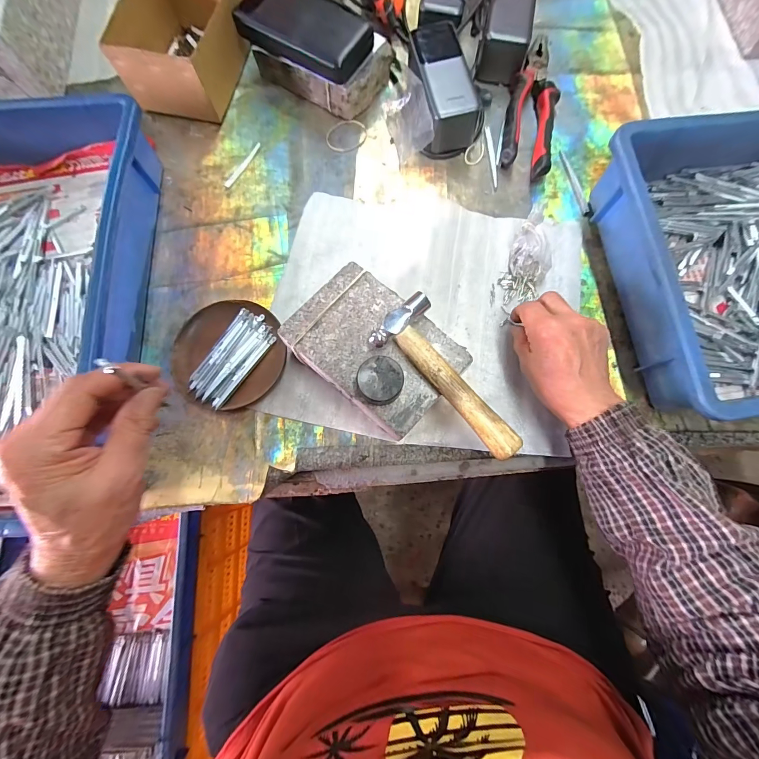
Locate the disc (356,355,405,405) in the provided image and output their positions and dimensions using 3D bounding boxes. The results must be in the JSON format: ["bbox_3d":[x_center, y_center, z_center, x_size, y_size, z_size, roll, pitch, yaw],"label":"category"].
[{"bbox_3d":[0.000,0.002,0.287,0.037,0.022,0.039,0,78,0],"label":"disc"}]

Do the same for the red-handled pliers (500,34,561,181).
[{"bbox_3d":[0.192,-0.341,0.425,0.059,0.023,0.216,14,78,3],"label":"red-handled pliers"}]

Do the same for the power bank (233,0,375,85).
[{"bbox_3d":[-0.087,-0.404,0.397,0.148,0.025,0.076,35,80,7],"label":"power bank"}]

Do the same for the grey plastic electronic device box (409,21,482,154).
[{"bbox_3d":[0.071,-0.348,0.409,0.055,0.049,0.141,-13,78,-2],"label":"grey plastic electronic device box"}]

